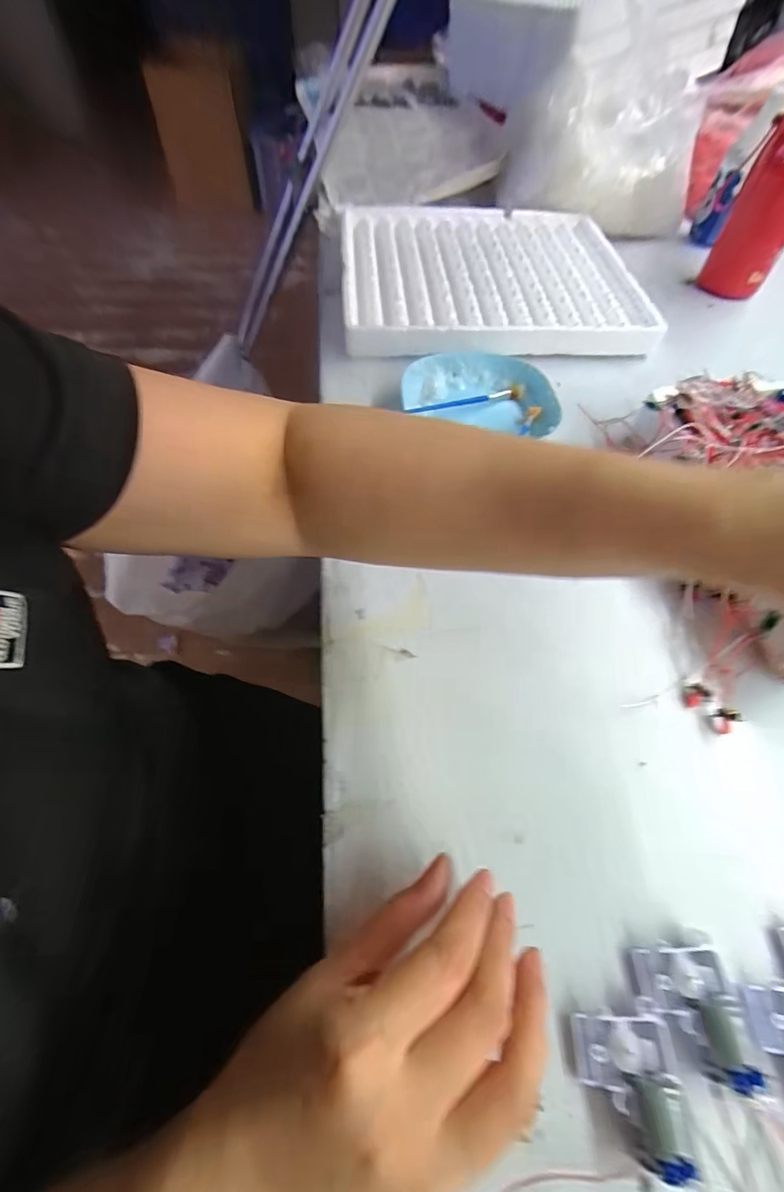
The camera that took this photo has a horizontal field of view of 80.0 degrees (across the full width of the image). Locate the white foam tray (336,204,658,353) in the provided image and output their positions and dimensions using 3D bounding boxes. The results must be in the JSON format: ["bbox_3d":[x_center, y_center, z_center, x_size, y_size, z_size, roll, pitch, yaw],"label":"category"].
[{"bbox_3d":[0.108,-0.380,0.535,0.321,0.024,0.311,0,59,0],"label":"white foam tray"}]

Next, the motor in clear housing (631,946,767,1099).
[{"bbox_3d":[0.128,0.177,0.200,0.039,0.017,0.044,5,59,3],"label":"motor in clear housing"}]

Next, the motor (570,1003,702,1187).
[{"bbox_3d":[0.096,0.196,0.189,0.037,0.020,0.047,3,59,1],"label":"motor"}]

